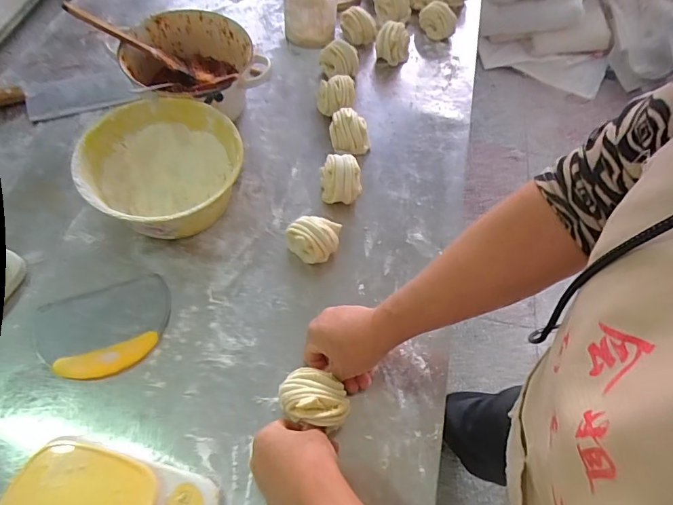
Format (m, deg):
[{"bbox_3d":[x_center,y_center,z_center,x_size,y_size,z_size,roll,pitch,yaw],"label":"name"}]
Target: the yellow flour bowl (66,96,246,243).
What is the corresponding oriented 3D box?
[{"bbox_3d":[-0.232,-0.108,0.609,0.193,0.091,0.198,2,60,-3],"label":"yellow flour bowl"}]

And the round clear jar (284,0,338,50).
[{"bbox_3d":[-0.047,-0.464,0.819,0.098,0.121,0.095,5,60,-1],"label":"round clear jar"}]

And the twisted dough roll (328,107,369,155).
[{"bbox_3d":[0.021,-0.188,0.696,0.062,0.051,0.053,7,60,0],"label":"twisted dough roll"}]

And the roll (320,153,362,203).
[{"bbox_3d":[0.007,-0.108,0.654,0.059,0.050,0.076,-8,61,-9],"label":"roll"}]

